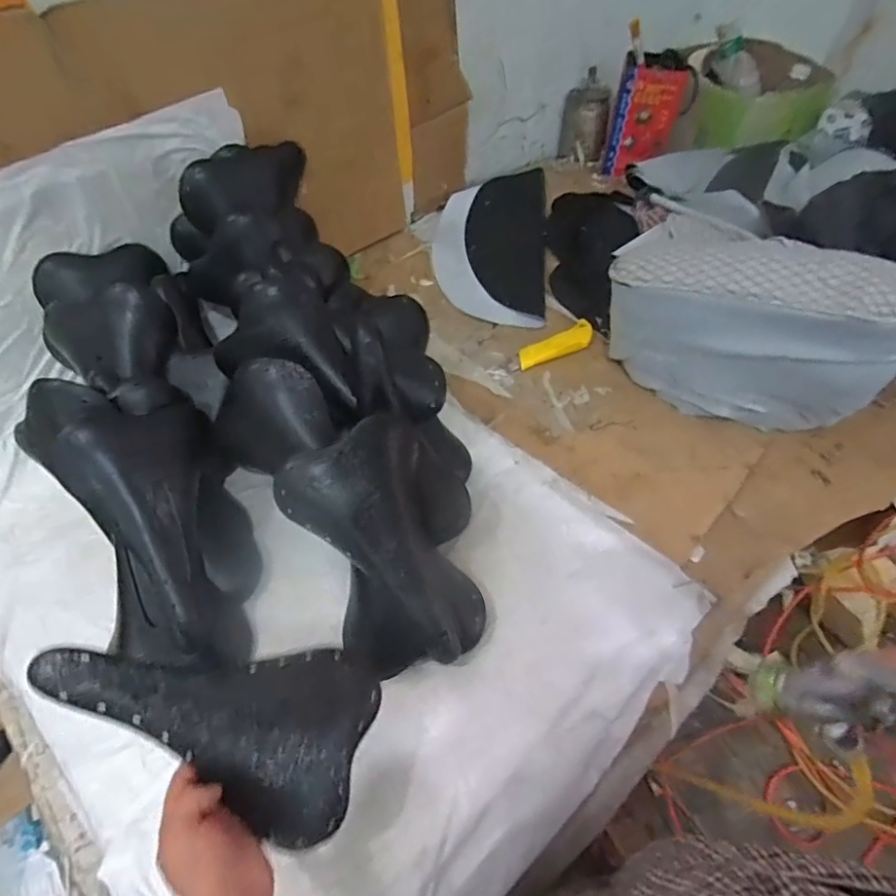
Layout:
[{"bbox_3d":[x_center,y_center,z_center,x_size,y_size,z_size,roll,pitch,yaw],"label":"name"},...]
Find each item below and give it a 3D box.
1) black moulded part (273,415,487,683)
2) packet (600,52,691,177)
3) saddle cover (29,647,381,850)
[{"bbox_3d":[-0.066,0.105,0.602,0.148,0.077,0.246,-25,94,-19],"label":"black moulded part"},{"bbox_3d":[0.375,-0.632,1.102,0.126,0.186,0.052,18,54,12],"label":"packet"},{"bbox_3d":[-0.182,0.209,0.448,0.247,0.034,0.138,28,50,-21],"label":"saddle cover"}]

